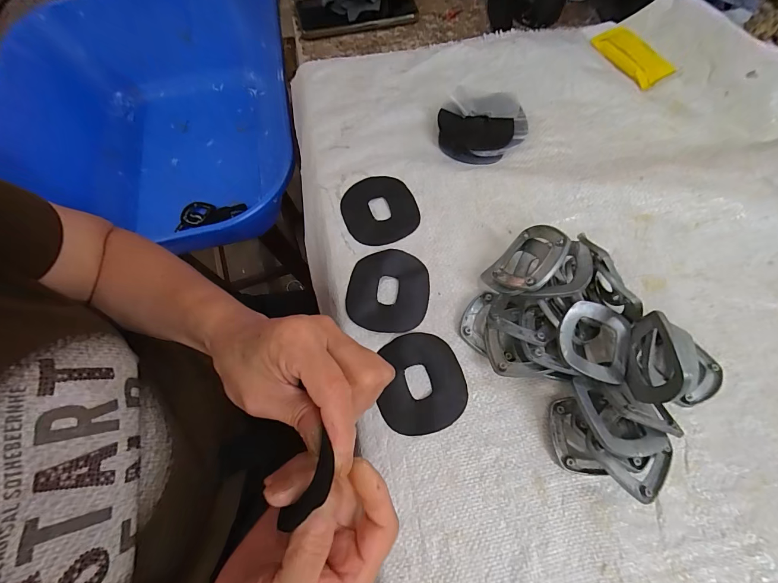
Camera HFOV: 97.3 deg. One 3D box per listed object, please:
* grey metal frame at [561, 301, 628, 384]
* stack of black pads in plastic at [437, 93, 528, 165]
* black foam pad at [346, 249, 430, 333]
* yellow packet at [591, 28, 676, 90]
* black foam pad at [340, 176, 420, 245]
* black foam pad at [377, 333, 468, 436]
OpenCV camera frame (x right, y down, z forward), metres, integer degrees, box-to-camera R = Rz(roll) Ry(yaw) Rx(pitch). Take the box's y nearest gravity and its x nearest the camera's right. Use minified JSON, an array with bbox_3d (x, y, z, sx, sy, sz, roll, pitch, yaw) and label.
[{"bbox_3d":[0.161,0.038,0.266,0.056,0.015,0.059,10,69,6],"label":"grey metal frame"},{"bbox_3d":[0.104,-0.180,0.382,0.094,0.017,0.075,-3,84,8],"label":"stack of black pads in plastic"},{"bbox_3d":[0.000,-0.001,0.325,0.074,0.005,0.081,6,68,5],"label":"black foam pad"},{"bbox_3d":[0.301,-0.296,0.428,0.047,0.009,0.099,-27,69,-8],"label":"yellow packet"},{"bbox_3d":[-0.009,-0.086,0.359,0.075,0.004,0.079,-22,69,-6],"label":"black foam pad"},{"bbox_3d":[0.027,0.077,0.292,0.073,0.006,0.080,-10,68,-2],"label":"black foam pad"}]

